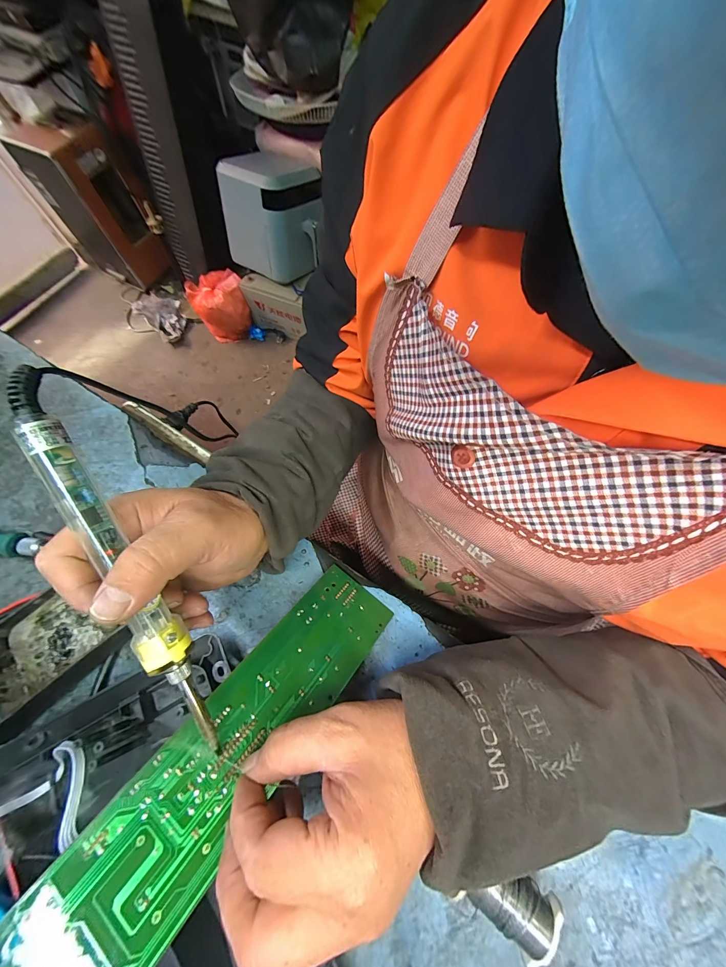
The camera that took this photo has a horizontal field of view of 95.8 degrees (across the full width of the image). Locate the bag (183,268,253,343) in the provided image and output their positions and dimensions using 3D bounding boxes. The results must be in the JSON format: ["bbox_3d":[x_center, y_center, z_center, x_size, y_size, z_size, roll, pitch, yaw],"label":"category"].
[{"bbox_3d":[-0.637,-0.787,1.470,0.234,0.203,0.202,-20,68,-7],"label":"bag"}]

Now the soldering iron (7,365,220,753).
[{"bbox_3d":[-0.131,0.047,0.177,0.021,0.017,0.221,-24,98,-10],"label":"soldering iron"}]

